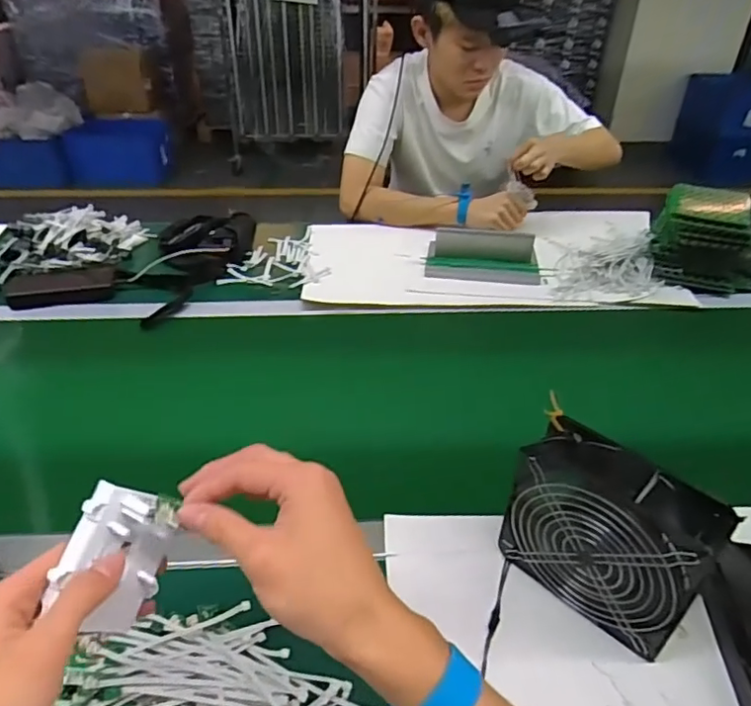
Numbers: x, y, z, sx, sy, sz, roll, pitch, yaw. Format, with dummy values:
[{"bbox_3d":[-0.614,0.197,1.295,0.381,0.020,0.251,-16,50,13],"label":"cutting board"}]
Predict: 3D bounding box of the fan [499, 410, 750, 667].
[{"bbox_3d":[0.188,0.154,0.476,0.061,0.147,0.151,-27,43,-34],"label":"fan"}]

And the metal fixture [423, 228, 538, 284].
[{"bbox_3d":[0.194,-0.175,1.034,0.200,0.057,0.082,6,35,8],"label":"metal fixture"}]

